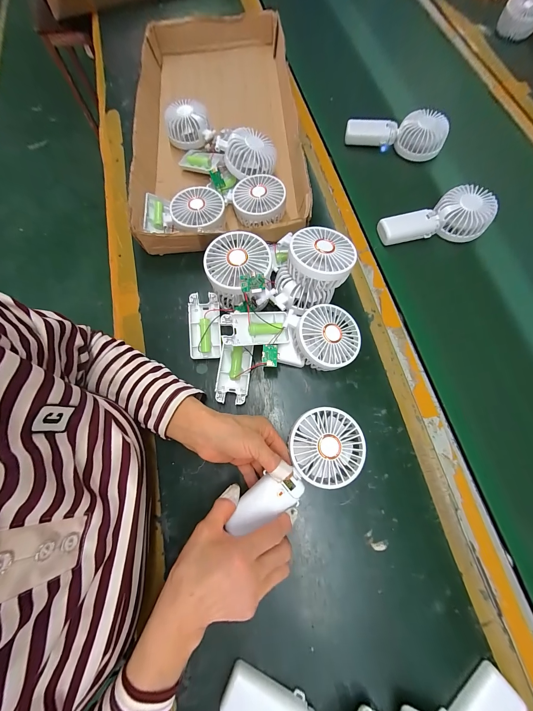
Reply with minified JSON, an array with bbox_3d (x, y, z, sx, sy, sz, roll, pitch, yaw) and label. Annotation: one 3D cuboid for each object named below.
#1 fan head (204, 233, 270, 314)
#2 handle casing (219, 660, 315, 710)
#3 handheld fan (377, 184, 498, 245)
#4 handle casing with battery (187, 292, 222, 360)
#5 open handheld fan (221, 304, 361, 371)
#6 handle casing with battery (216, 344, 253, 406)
[{"bbox_3d":[-0.035,-0.116,0.357,0.087,0.051,0.089,0,72,0],"label":"fan head"},{"bbox_3d":[0.002,0.358,0.263,0.092,0.015,0.043,21,74,7],"label":"handle casing"},{"bbox_3d":[0.278,-0.225,0.430,0.173,0.038,0.081,-14,73,-4],"label":"handheld fan"},{"bbox_3d":[-0.090,-0.042,0.382,0.046,0.016,0.092,-1,91,1],"label":"handle casing with battery"},{"bbox_3d":[0.035,-0.018,0.362,0.177,0.060,0.084,-5,72,-1],"label":"open handheld fan"},{"bbox_3d":[-0.046,0.026,0.372,0.044,0.019,0.083,6,73,3],"label":"handle casing with battery"}]

